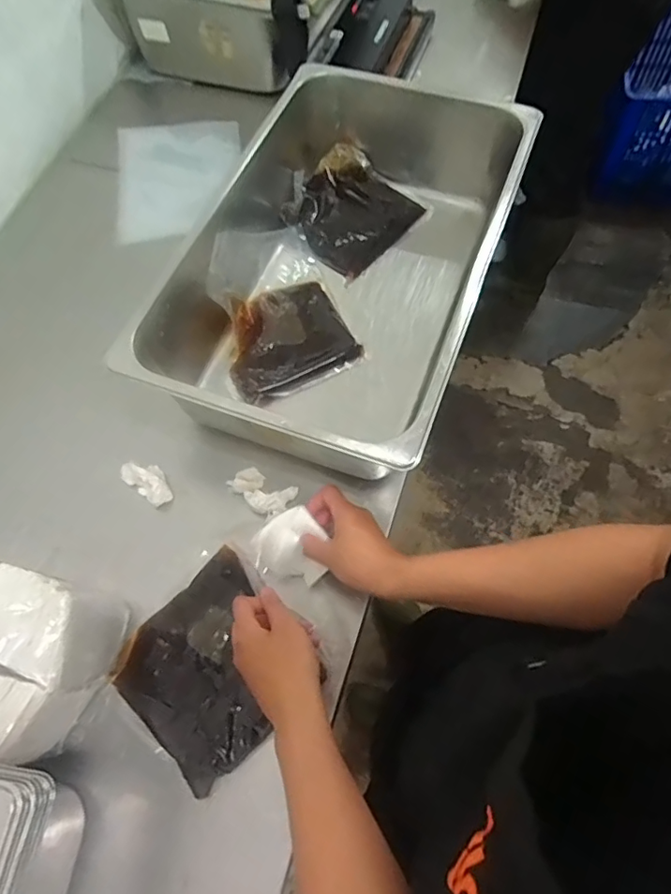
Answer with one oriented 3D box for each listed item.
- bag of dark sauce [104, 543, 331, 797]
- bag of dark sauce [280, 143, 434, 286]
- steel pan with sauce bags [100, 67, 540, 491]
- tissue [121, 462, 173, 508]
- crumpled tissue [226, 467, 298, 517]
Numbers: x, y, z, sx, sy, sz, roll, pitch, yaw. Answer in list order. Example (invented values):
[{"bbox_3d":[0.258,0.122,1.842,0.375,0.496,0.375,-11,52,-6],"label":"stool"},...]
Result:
[{"bbox_3d":[-0.118,0.212,0.526,0.161,0.022,0.174,41,72,18],"label":"bag of dark sauce"},{"bbox_3d":[0.021,-0.347,0.776,0.164,0.050,0.176,39,72,18],"label":"bag of dark sauce"},{"bbox_3d":[0.012,-0.224,0.671,0.334,0.164,0.530,20,67,10],"label":"steel pan with sauce bags"},{"bbox_3d":[-0.217,0.039,0.623,0.065,0.018,0.035,34,70,16],"label":"tissue"},{"bbox_3d":[-0.085,0.051,0.615,0.077,0.033,0.042,28,68,14],"label":"crumpled tissue"}]

